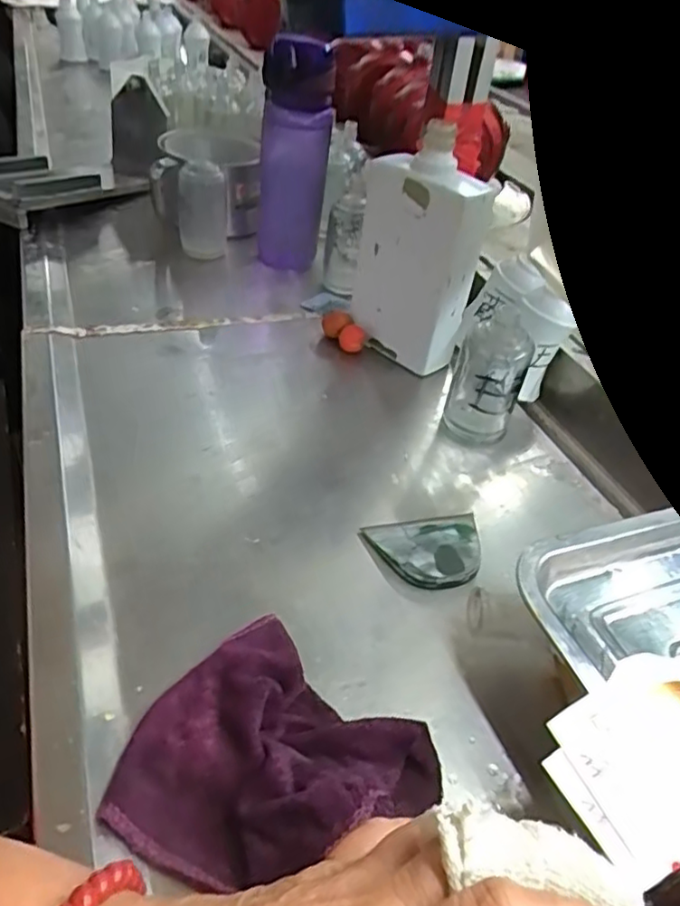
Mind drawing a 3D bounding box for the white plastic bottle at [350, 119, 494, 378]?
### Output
[{"bbox_3d":[0.078,-0.191,0.590,0.114,0.201,0.070,32,41,26],"label":"white plastic bottle"}]

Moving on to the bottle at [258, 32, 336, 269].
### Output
[{"bbox_3d":[-0.053,-0.331,0.714,0.079,0.229,0.065,1,42,-6],"label":"bottle"}]

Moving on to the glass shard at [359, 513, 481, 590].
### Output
[{"bbox_3d":[0.065,0.066,0.433,0.081,0.012,0.060,-9,44,-17],"label":"glass shard"}]

